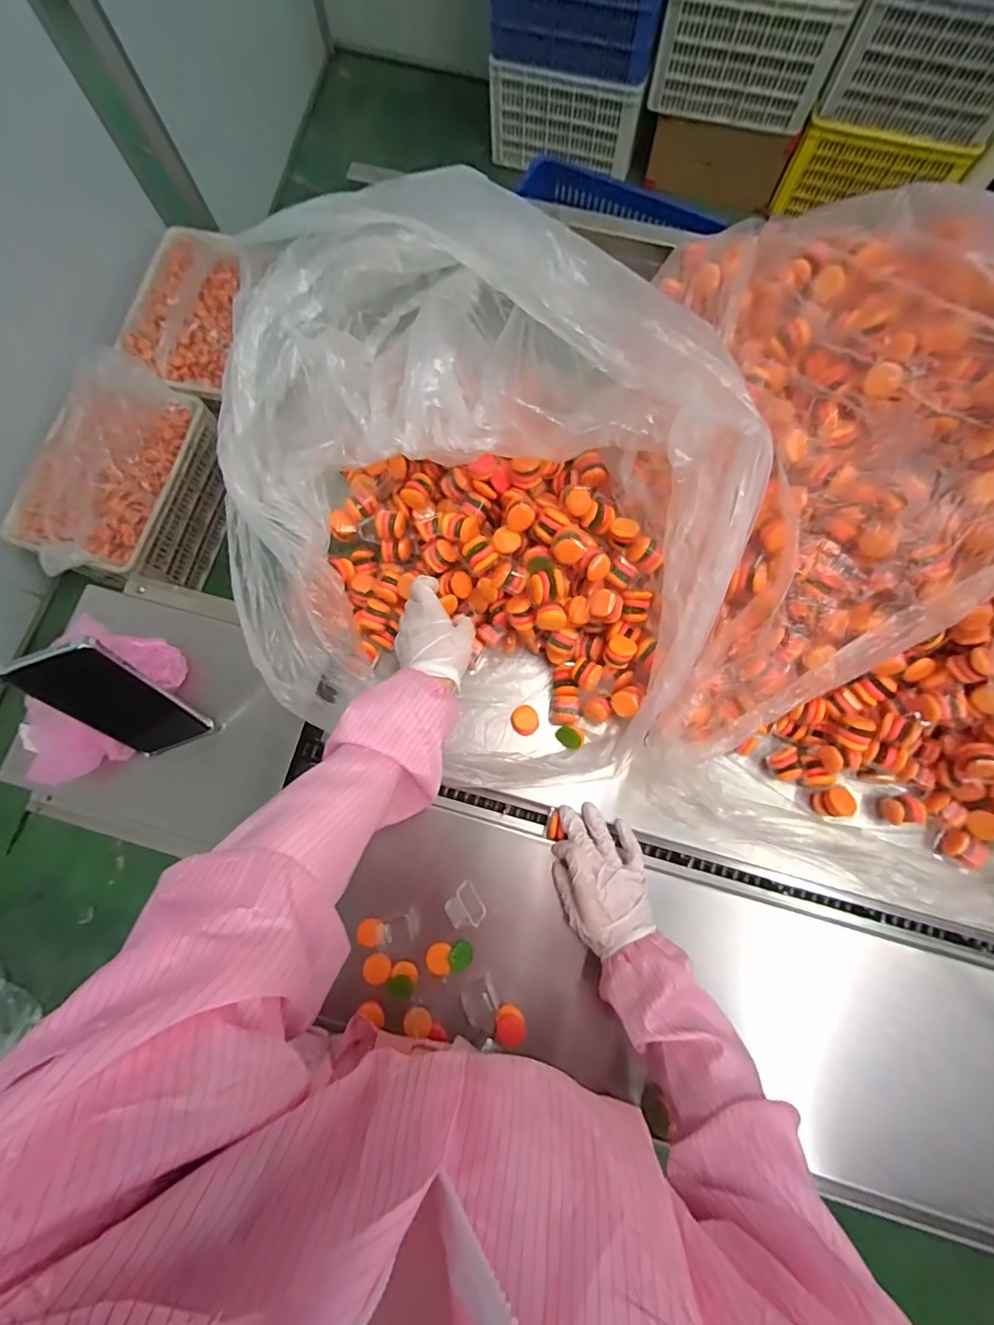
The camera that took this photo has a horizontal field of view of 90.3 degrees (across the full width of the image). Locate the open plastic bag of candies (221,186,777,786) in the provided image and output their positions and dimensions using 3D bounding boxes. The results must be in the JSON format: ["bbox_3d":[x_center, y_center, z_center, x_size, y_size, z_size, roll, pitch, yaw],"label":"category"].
[{"bbox_3d":[-0.025,-0.137,0.488,0.482,0.228,0.442,23,79,5],"label":"open plastic bag of candies"}]

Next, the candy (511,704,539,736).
[{"bbox_3d":[0.032,0.065,0.558,0.033,0.010,0.031,0,78,0],"label":"candy"}]

